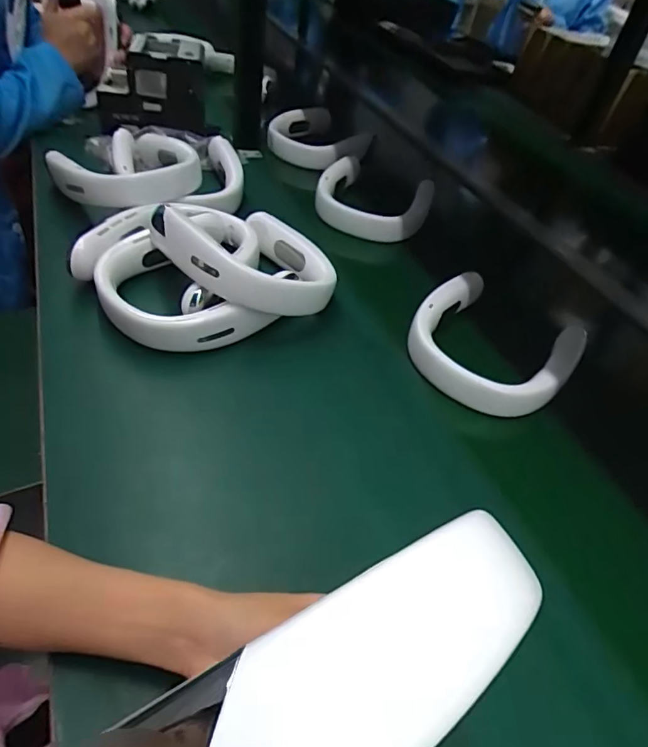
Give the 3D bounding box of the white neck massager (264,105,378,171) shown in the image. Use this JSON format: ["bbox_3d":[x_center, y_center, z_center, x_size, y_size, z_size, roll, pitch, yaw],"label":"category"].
[{"bbox_3d":[-0.012,-0.465,0.980,0.176,0.055,0.204,33,51,26],"label":"white neck massager"}]

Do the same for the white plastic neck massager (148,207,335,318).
[{"bbox_3d":[-0.086,-0.140,0.600,0.181,0.061,0.203,-5,40,-38],"label":"white plastic neck massager"}]

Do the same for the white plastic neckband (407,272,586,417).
[{"bbox_3d":[0.201,-0.035,0.603,0.182,0.051,0.192,-27,53,-28],"label":"white plastic neckband"}]

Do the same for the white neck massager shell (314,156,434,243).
[{"bbox_3d":[0.090,-0.298,0.837,0.195,0.060,0.190,11,45,6],"label":"white neck massager shell"}]

